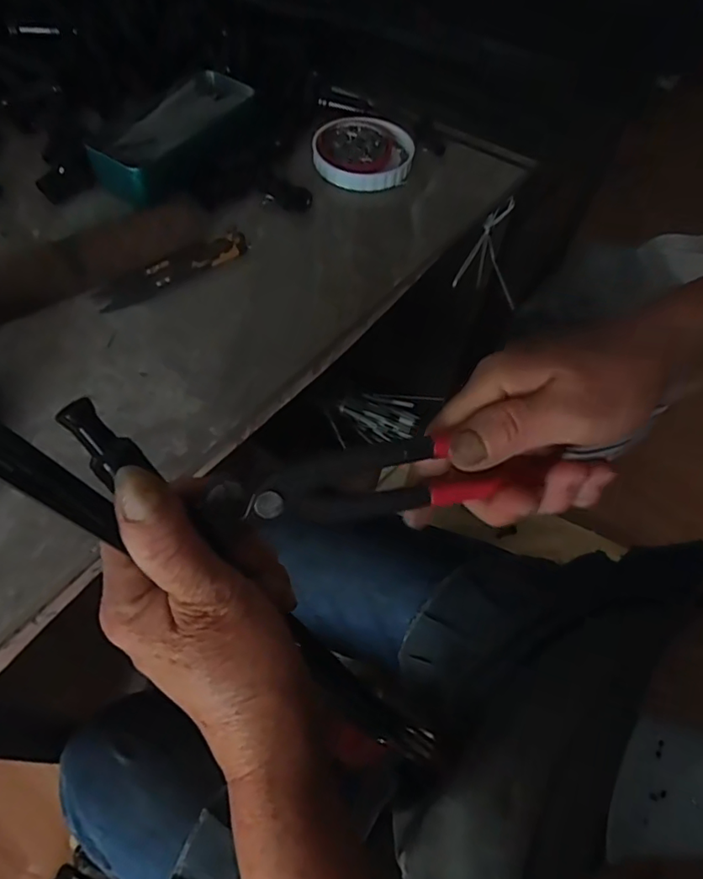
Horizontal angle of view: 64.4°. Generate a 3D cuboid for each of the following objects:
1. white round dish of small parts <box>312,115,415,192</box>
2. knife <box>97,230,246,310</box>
[{"bbox_3d":[0.011,-0.257,0.496,0.086,0.015,0.096,13,59,5],"label":"white round dish of small parts"},{"bbox_3d":[-0.131,-0.127,0.415,0.113,0.012,0.024,-27,64,-18],"label":"knife"}]

